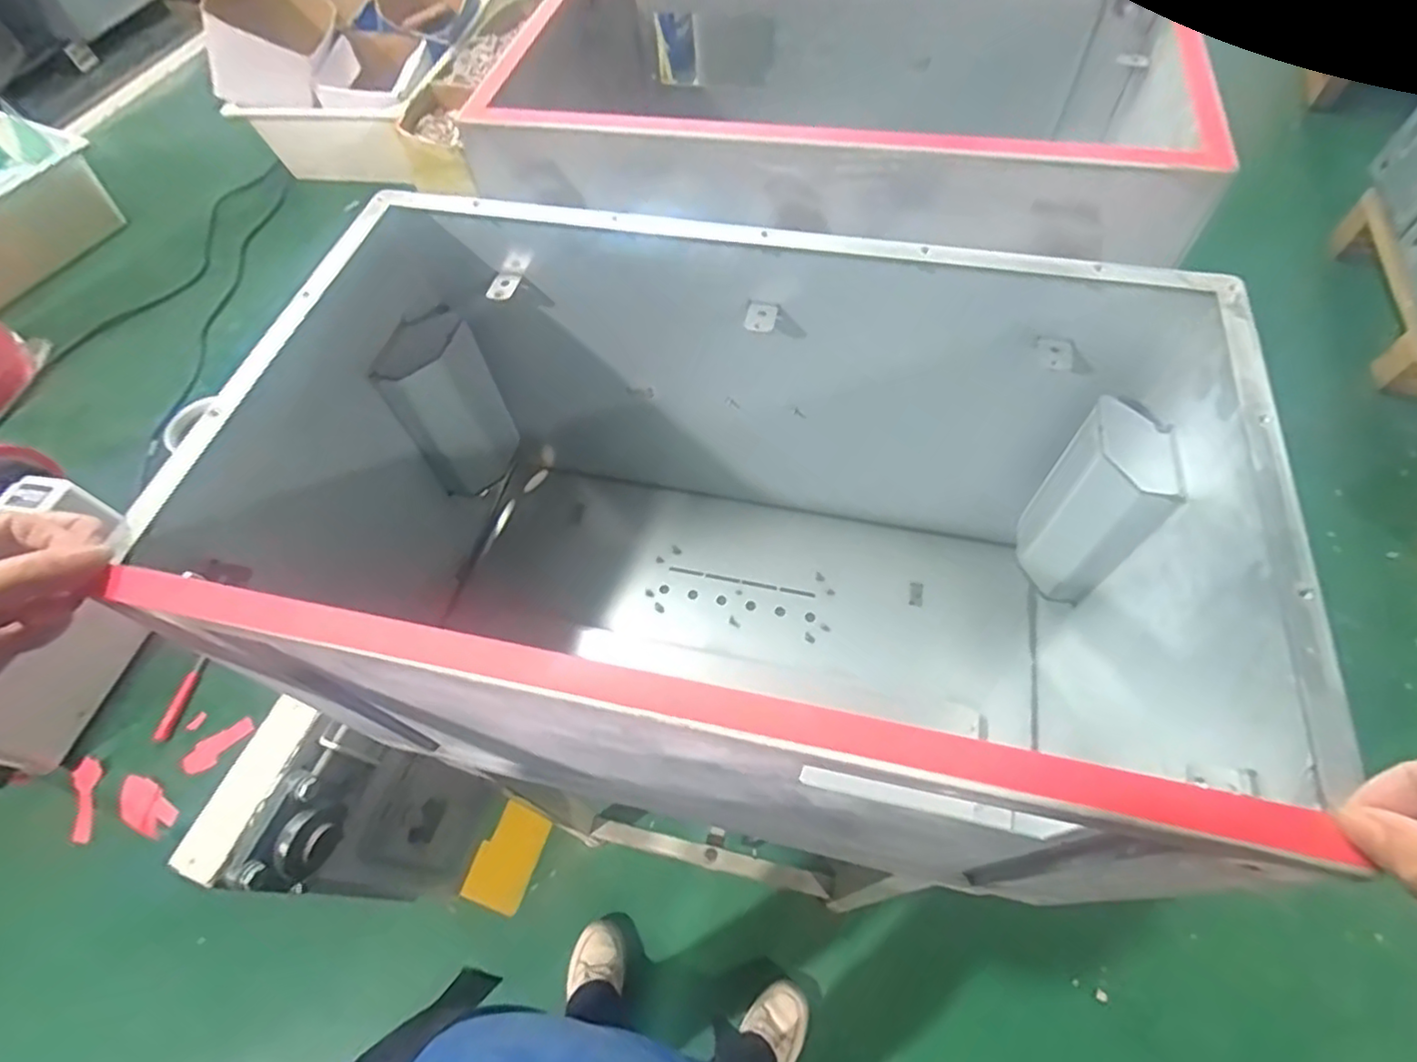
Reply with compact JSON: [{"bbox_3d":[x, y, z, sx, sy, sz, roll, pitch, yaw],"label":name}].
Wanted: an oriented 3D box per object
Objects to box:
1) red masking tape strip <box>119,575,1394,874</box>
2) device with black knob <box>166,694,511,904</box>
[{"bbox_3d":[-0.024,0.065,0.268,0.483,0.010,0.021,10,62,8],"label":"red masking tape strip"},{"bbox_3d":[-0.351,0.303,0.707,0.085,0.369,0.142,15,62,13],"label":"device with black knob"}]

